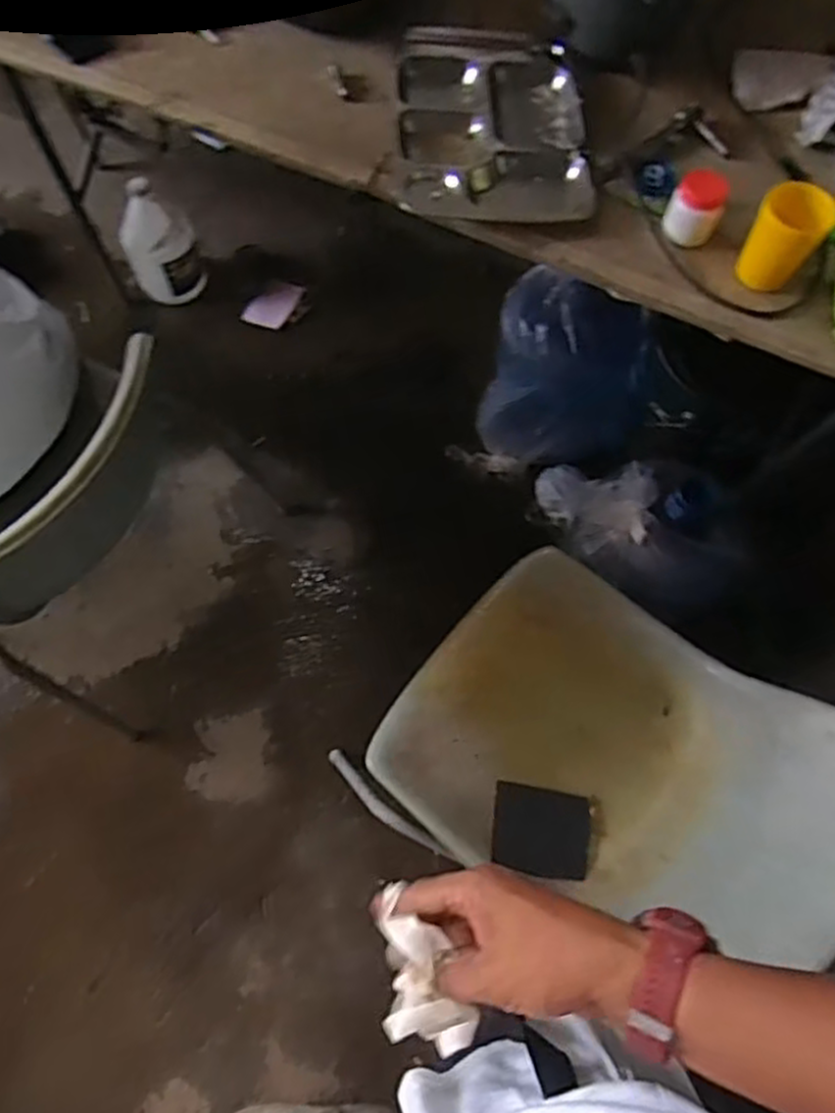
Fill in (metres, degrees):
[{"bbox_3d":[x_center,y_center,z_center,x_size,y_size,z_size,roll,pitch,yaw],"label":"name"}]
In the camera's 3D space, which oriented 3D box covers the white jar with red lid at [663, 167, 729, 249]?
[{"bbox_3d":[0.343,-0.427,0.906,0.061,0.073,0.058,25,71,8],"label":"white jar with red lid"}]

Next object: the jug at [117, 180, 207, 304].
[{"bbox_3d":[-0.592,-0.723,1.684,0.156,0.302,0.181,-22,72,-9],"label":"jug"}]

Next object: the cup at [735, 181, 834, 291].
[{"bbox_3d":[0.432,-0.376,0.869,0.079,0.090,0.074,40,74,13],"label":"cup"}]

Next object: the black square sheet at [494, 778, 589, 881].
[{"bbox_3d":[0.180,0.399,1.071,0.139,0.017,0.120,7,70,2],"label":"black square sheet"}]

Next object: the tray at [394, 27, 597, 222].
[{"bbox_3d":[0.100,-0.583,0.977,0.243,0.033,0.341,-2,70,-2],"label":"tray"}]

